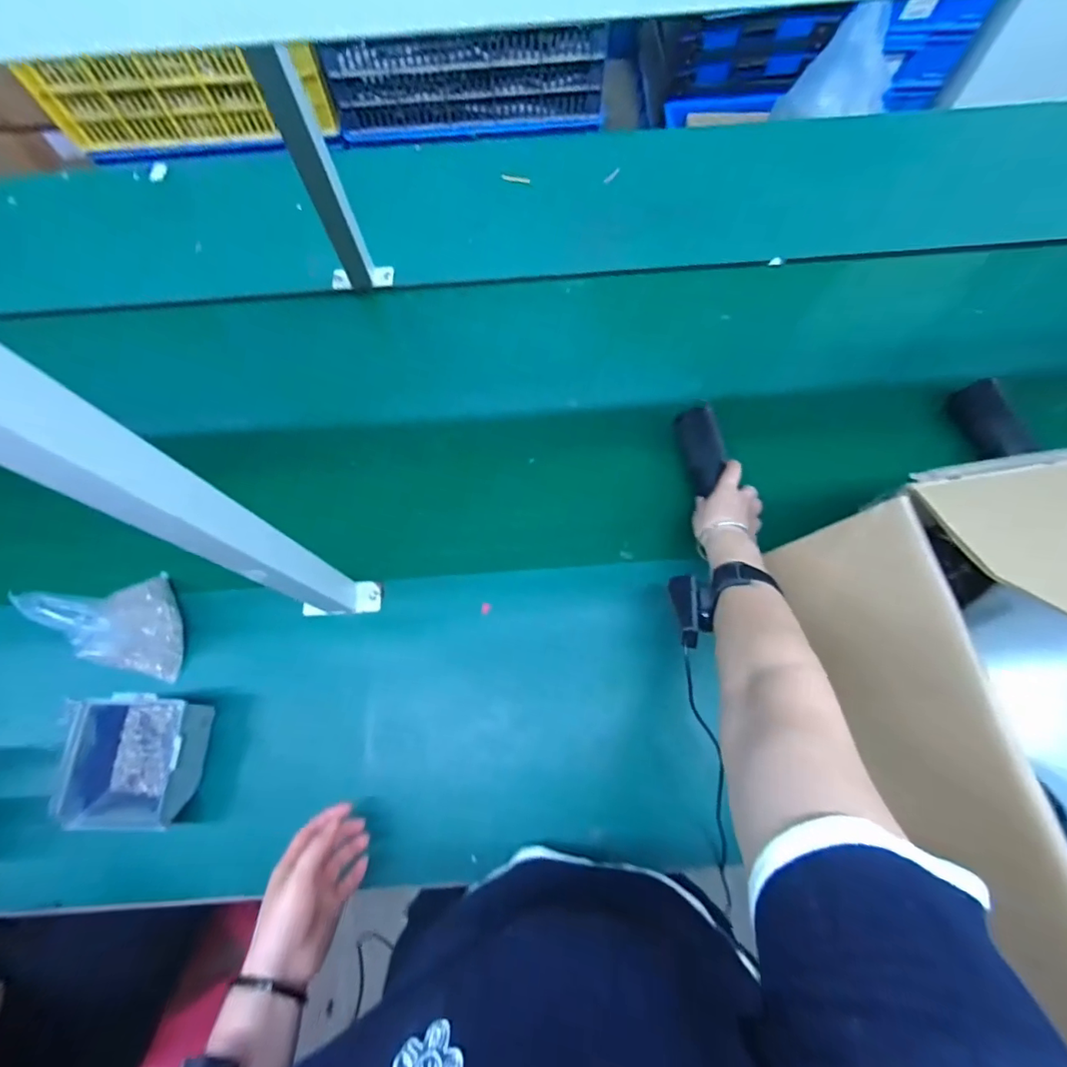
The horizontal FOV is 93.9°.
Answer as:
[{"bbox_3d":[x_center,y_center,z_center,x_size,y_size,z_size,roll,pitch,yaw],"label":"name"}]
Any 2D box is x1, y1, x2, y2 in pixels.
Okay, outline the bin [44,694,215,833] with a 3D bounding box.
[{"bbox_3d":[-0.437,0.253,0.554,0.122,0.064,0.134,1,69,2],"label":"bin"}]

